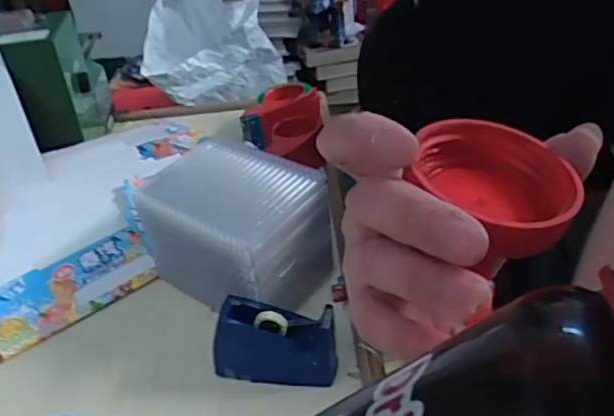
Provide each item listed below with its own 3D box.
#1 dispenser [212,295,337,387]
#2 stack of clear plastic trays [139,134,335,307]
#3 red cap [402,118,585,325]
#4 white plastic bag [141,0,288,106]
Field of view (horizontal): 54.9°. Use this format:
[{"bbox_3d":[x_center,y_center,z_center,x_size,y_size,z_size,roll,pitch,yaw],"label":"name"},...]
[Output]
[{"bbox_3d":[-0.035,0.153,0.663,0.137,0.088,0.047,3,36,11],"label":"dispenser"},{"bbox_3d":[-0.089,0.035,0.755,0.192,0.167,0.146,23,43,33],"label":"stack of clear plastic trays"},{"bbox_3d":[0.063,-0.009,0.195,0.052,0.021,0.057,-3,35,2],"label":"red cap"},{"bbox_3d":[-0.232,-0.397,1.479,0.339,0.246,0.223,-6,35,-3],"label":"white plastic bag"}]

